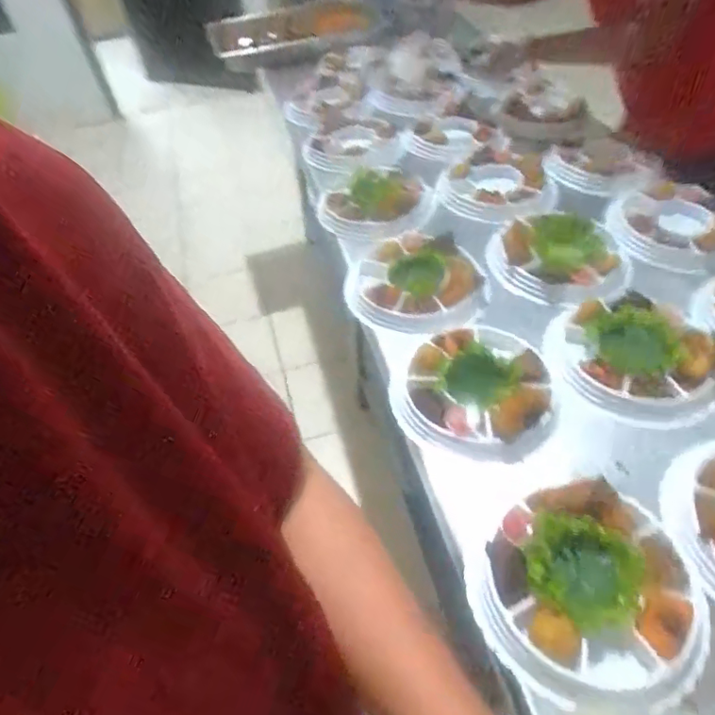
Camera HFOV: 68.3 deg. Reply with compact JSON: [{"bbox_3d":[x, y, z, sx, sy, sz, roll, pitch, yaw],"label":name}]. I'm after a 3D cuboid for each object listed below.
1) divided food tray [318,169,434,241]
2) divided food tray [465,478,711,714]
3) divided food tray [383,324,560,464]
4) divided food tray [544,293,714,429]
[{"bbox_3d":[0.041,-0.307,1.041,0.217,0.053,0.222,8,50,13],"label":"divided food tray"},{"bbox_3d":[0.231,0.226,0.519,0.212,0.049,0.199,-32,53,-21],"label":"divided food tray"},{"bbox_3d":[0.162,0.041,0.717,0.218,0.066,0.219,9,50,13],"label":"divided food tray"},{"bbox_3d":[0.379,-0.001,0.730,0.227,0.050,0.212,28,56,27],"label":"divided food tray"}]

